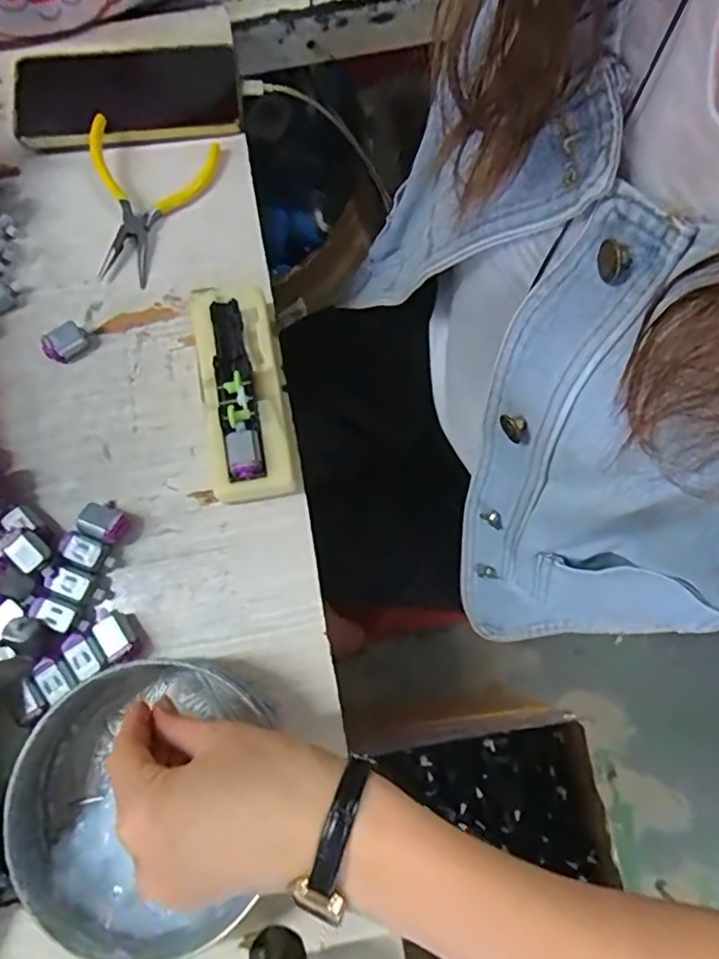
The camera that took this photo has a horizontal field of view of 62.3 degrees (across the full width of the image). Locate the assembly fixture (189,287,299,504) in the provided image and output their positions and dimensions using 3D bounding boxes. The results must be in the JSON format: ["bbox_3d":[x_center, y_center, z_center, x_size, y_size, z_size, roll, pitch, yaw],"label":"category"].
[{"bbox_3d":[-0.075,-0.058,0.382,0.056,0.035,0.143,-10,76,-3],"label":"assembly fixture"}]

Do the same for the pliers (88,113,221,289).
[{"bbox_3d":[-0.151,-0.197,0.421,0.084,0.024,0.114,5,76,1],"label":"pliers"}]

